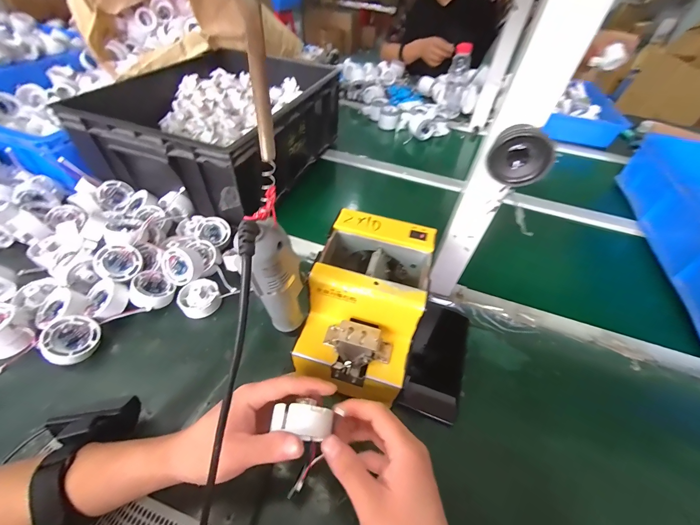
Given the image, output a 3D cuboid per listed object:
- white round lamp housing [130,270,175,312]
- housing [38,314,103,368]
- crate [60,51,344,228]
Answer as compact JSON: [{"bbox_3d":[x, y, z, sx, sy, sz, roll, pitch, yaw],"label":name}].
[{"bbox_3d":[-0.288,0.041,0.436,0.054,0.029,0.054,22,40,-19],"label":"white round lamp housing"},{"bbox_3d":[-0.352,0.099,0.380,0.053,0.027,0.055,20,50,-26],"label":"housing"},{"bbox_3d":[-0.280,-0.315,0.669,0.388,0.159,0.477,18,49,11],"label":"crate"}]

